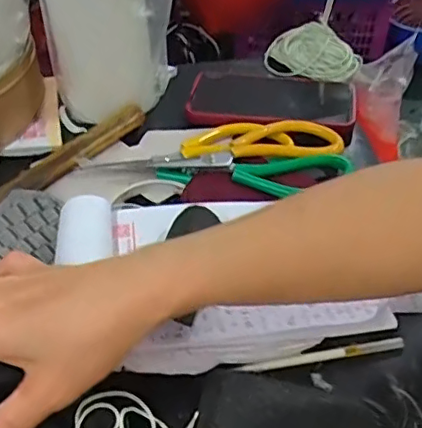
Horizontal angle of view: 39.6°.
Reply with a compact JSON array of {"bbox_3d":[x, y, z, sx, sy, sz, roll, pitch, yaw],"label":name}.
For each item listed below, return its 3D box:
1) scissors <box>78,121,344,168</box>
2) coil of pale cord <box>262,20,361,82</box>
[{"bbox_3d":[0.002,-0.062,0.527,0.224,0.017,0.060,-6,43,-6],"label":"scissors"},{"bbox_3d":[0.114,-0.187,0.653,0.108,0.033,0.074,6,44,11],"label":"coil of pale cord"}]

